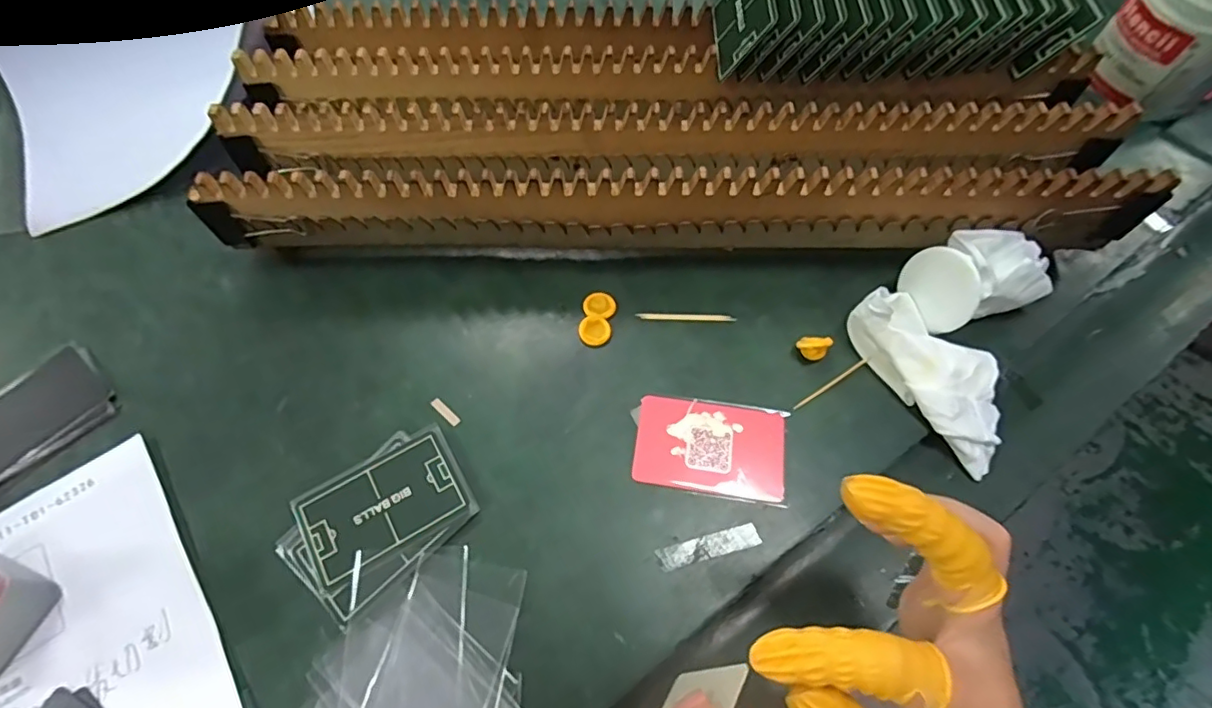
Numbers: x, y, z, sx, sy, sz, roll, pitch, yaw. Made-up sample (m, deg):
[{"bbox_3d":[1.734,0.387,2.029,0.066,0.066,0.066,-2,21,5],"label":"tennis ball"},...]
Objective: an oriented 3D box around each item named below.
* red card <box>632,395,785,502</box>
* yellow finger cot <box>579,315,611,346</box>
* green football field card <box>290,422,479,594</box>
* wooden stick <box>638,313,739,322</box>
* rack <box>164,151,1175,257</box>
[{"bbox_3d":[0.061,0.054,0.333,0.085,0.004,0.054,8,63,4],"label":"red card"},{"bbox_3d":[-0.007,-0.015,0.367,0.020,0.005,0.020,1,63,1],"label":"yellow finger cot"},{"bbox_3d":[-0.123,0.084,0.315,0.087,0.006,0.059,-28,66,-13],"label":"green football field card"},{"bbox_3d":[0.053,-0.025,0.370,0.063,0.004,0.005,2,63,1],"label":"wooden stick"},{"bbox_3d":[0.036,-0.101,0.369,0.564,0.081,0.068,2,63,1],"label":"rack"}]

